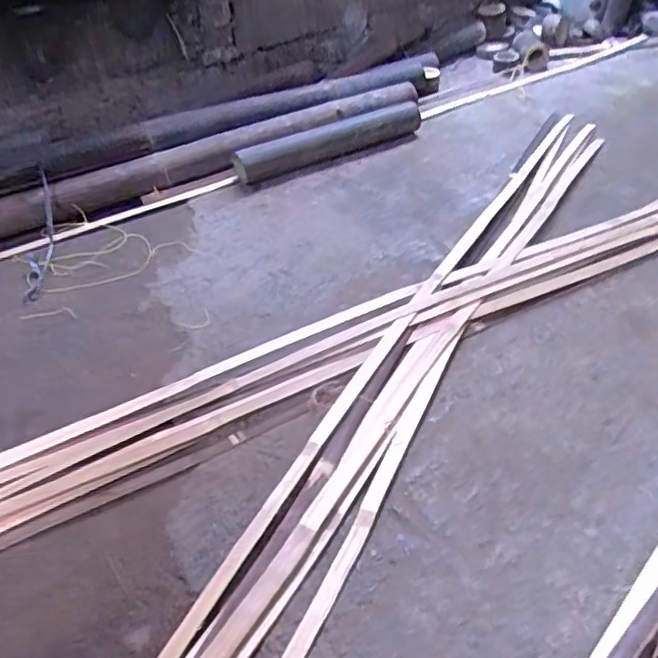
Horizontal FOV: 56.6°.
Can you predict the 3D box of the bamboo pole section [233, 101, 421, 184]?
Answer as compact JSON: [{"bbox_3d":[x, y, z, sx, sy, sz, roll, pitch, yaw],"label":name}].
[{"bbox_3d":[0.012,-0.418,1.368,0.466,0.060,0.067,-23,44,-20],"label":"bamboo pole section"}]

